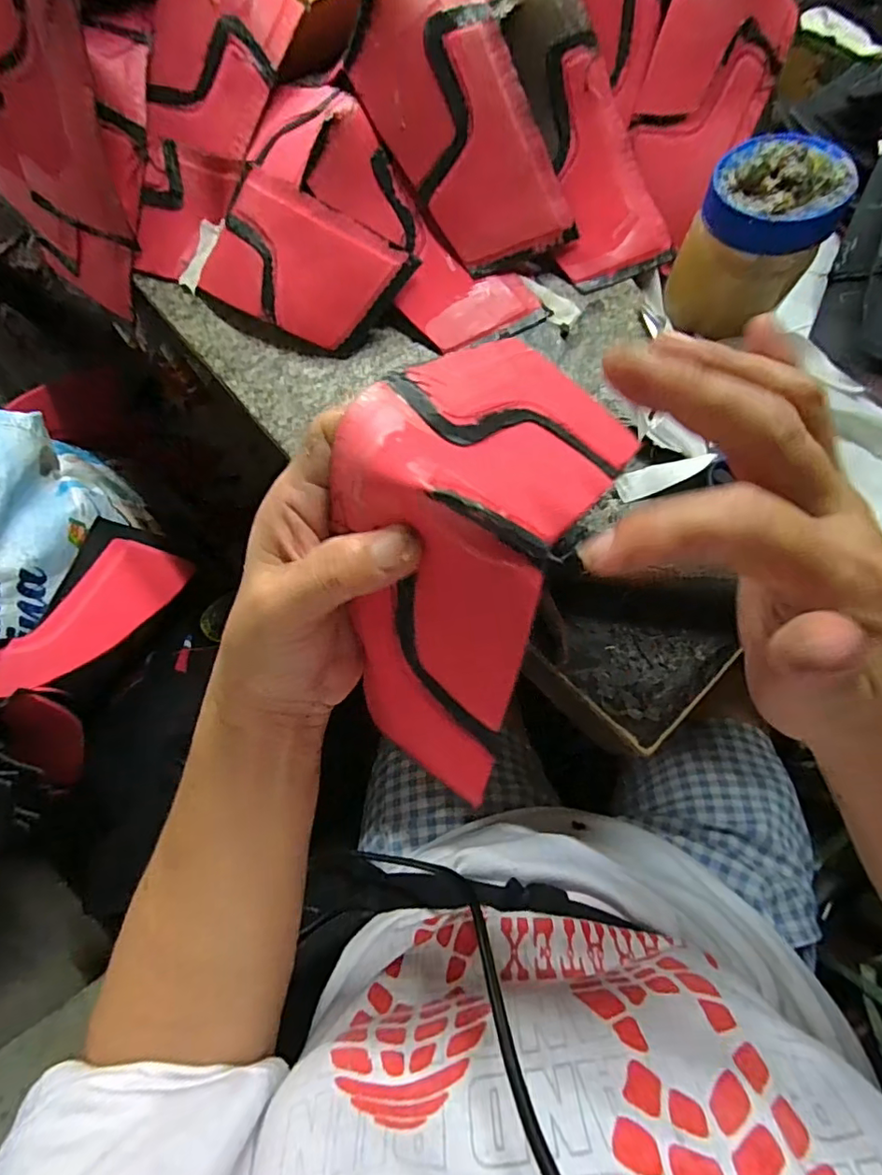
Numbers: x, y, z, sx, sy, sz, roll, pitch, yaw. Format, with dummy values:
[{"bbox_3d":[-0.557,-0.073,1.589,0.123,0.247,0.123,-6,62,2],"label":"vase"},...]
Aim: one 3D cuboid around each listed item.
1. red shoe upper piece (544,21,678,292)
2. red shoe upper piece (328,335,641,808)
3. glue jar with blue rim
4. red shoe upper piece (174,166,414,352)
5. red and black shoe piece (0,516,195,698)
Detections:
[{"bbox_3d":[0.107,-0.281,0.365,0.079,0.015,0.136,-27,115,-6],"label":"red shoe upper piece"},{"bbox_3d":[0.007,-0.022,0.193,0.092,0.069,0.164,25,77,7],"label":"red shoe upper piece"},{"bbox_3d":[0.196,-0.218,0.344,0.073,0.102,0.075,0,75,1],"label":"glue jar with blue rim"},{"bbox_3d":[-0.094,-0.213,0.362,0.137,0.029,0.082,24,106,-2],"label":"red shoe upper piece"},{"bbox_3d":[-0.295,0.014,0.458,0.072,0.050,0.191,16,45,5],"label":"red and black shoe piece"}]

